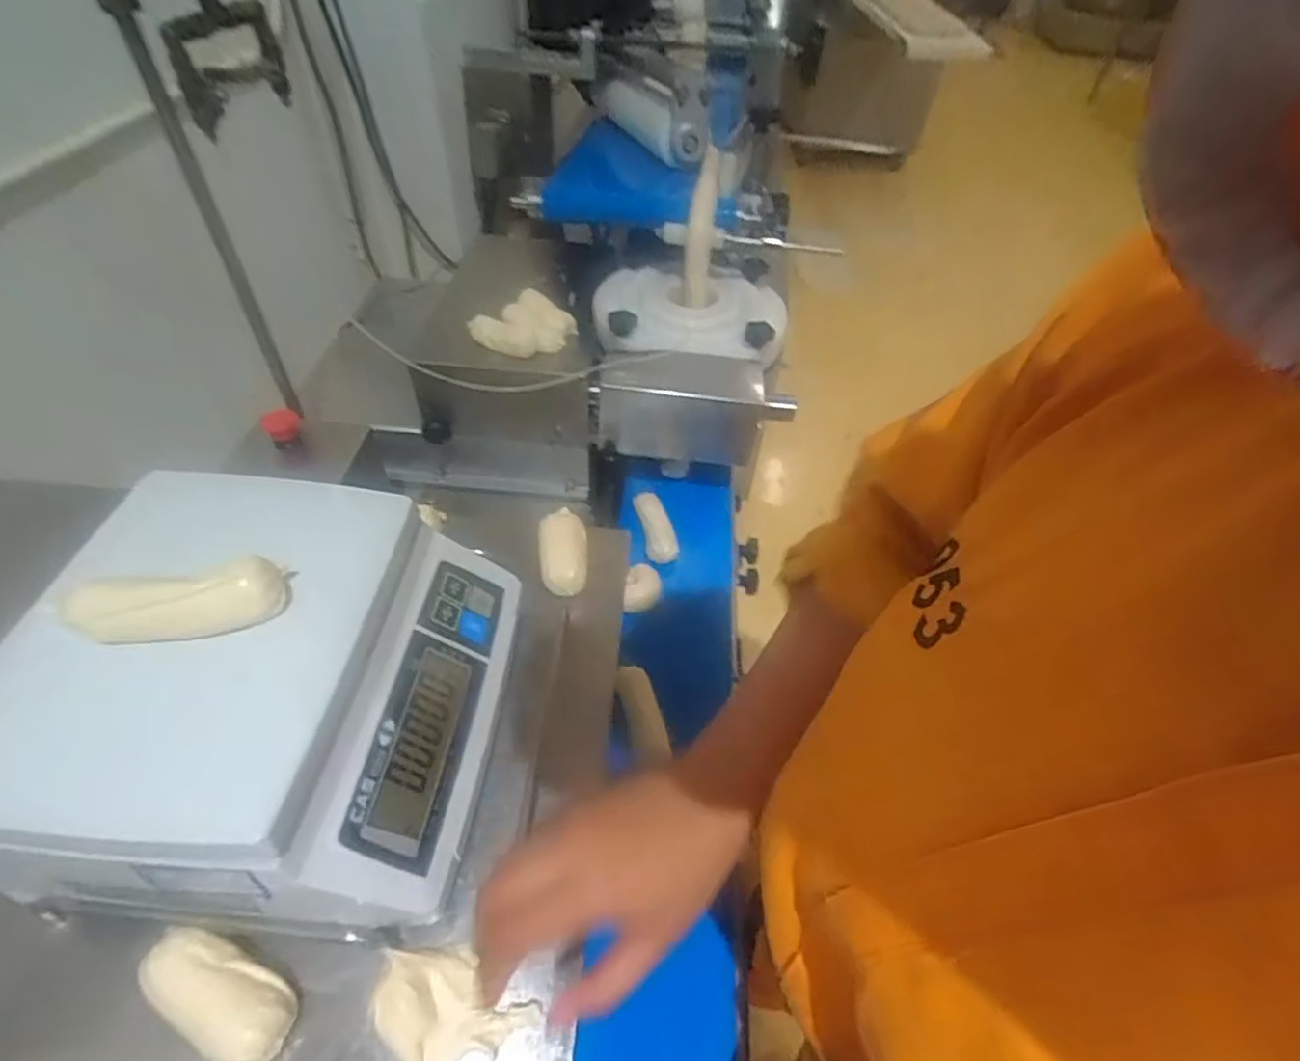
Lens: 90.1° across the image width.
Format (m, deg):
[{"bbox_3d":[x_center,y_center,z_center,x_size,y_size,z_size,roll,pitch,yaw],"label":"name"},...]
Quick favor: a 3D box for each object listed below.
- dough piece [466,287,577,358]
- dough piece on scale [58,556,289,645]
[{"bbox_3d":[-0.160,-0.267,0.839,0.111,0.024,0.124,34,55,23],"label":"dough piece"},{"bbox_3d":[-0.258,0.039,0.358,0.097,0.033,0.028,-11,51,-12],"label":"dough piece on scale"}]

